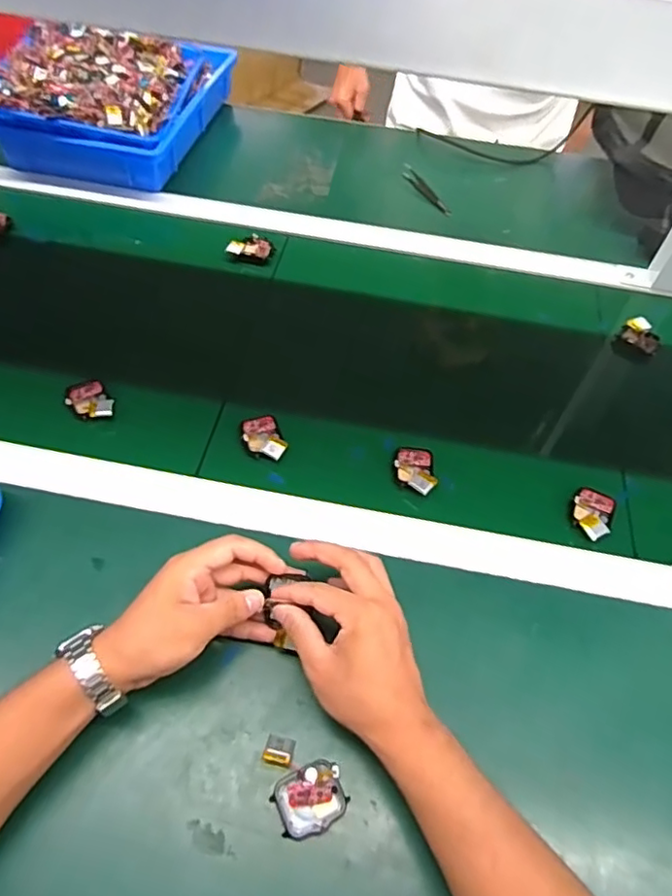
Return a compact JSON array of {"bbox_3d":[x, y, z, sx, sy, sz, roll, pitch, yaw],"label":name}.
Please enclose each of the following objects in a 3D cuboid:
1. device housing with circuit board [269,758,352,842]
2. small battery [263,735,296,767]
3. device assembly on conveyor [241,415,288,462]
[{"bbox_3d":[-0.017,0.240,0.404,0.047,0.008,0.040,-20,58,-18],"label":"device housing with circuit board"},{"bbox_3d":[-0.040,0.216,0.421,0.020,0.013,0.019,13,54,5],"label":"small battery"},{"bbox_3d":[-0.070,-0.008,0.578,0.036,0.012,0.054,-18,57,-16],"label":"device assembly on conveyor"}]

